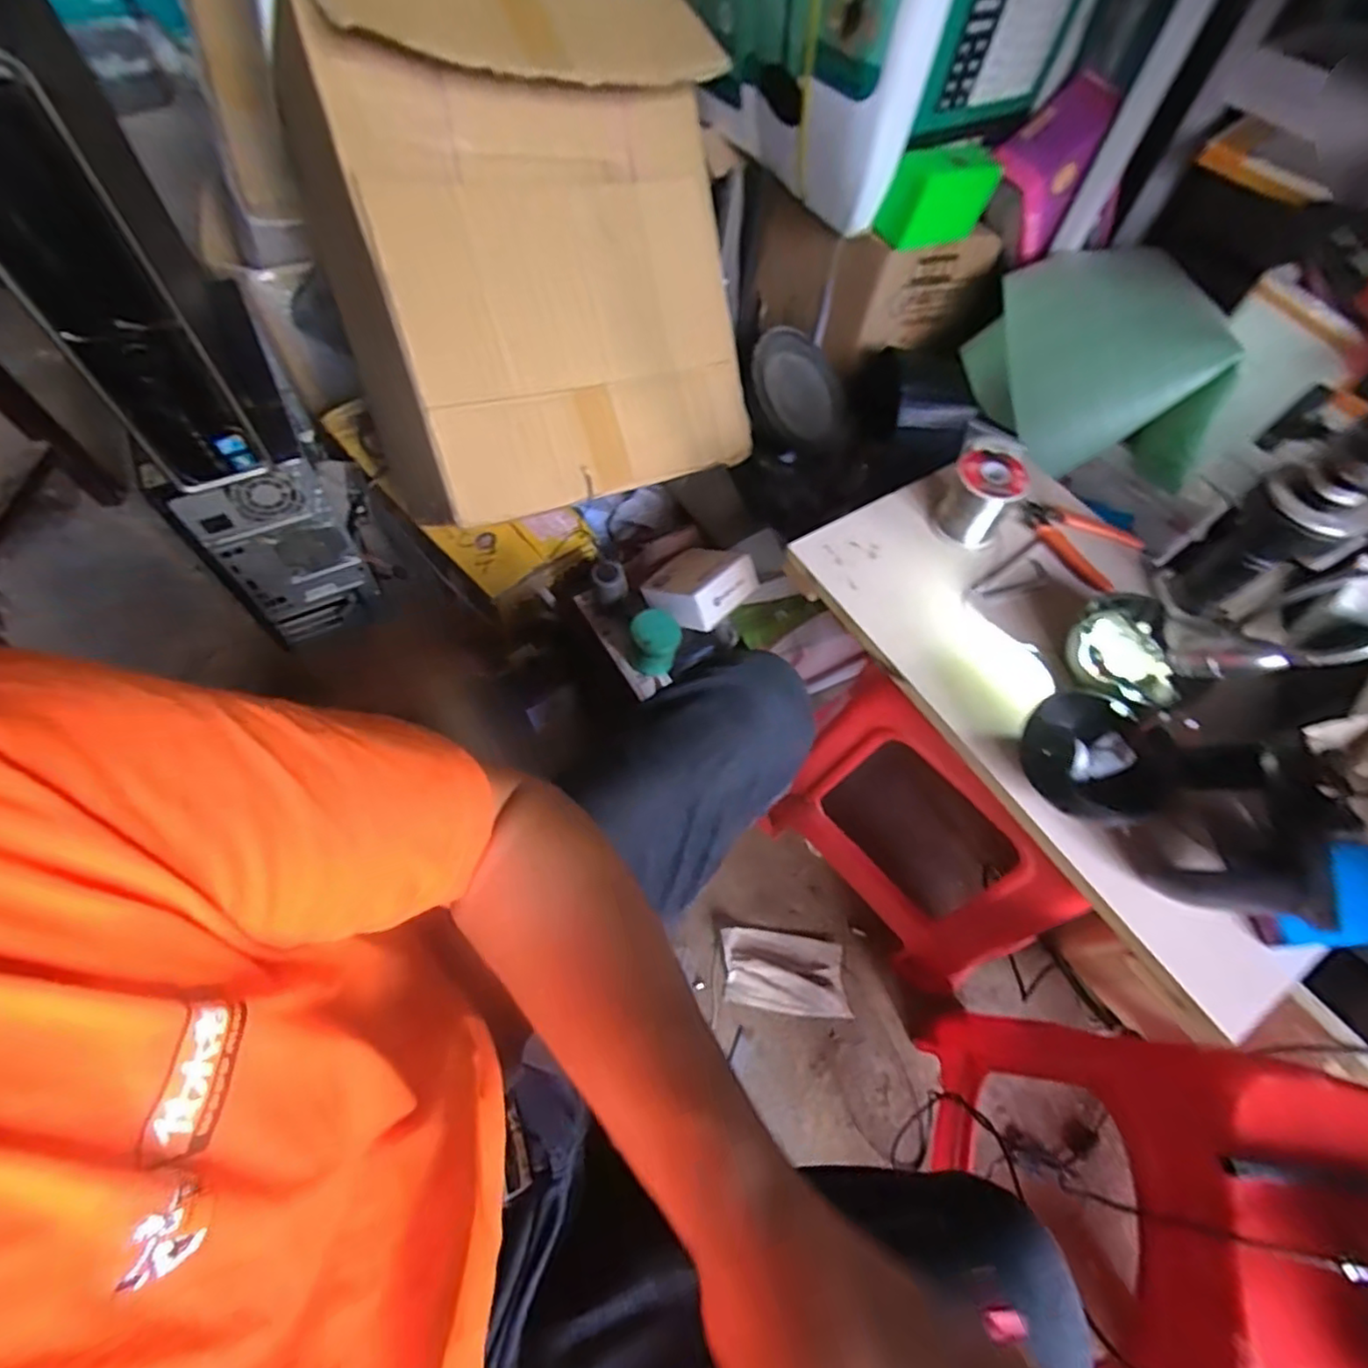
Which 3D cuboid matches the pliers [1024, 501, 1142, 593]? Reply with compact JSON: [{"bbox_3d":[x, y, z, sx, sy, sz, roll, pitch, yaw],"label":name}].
[{"bbox_3d":[0.389,-0.147,0.623,0.076,0.014,0.110,-32,67,-21],"label":"pliers"}]

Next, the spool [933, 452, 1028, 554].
[{"bbox_3d":[0.277,-0.174,0.604,0.059,0.070,0.052,30,62,12],"label":"spool"}]

